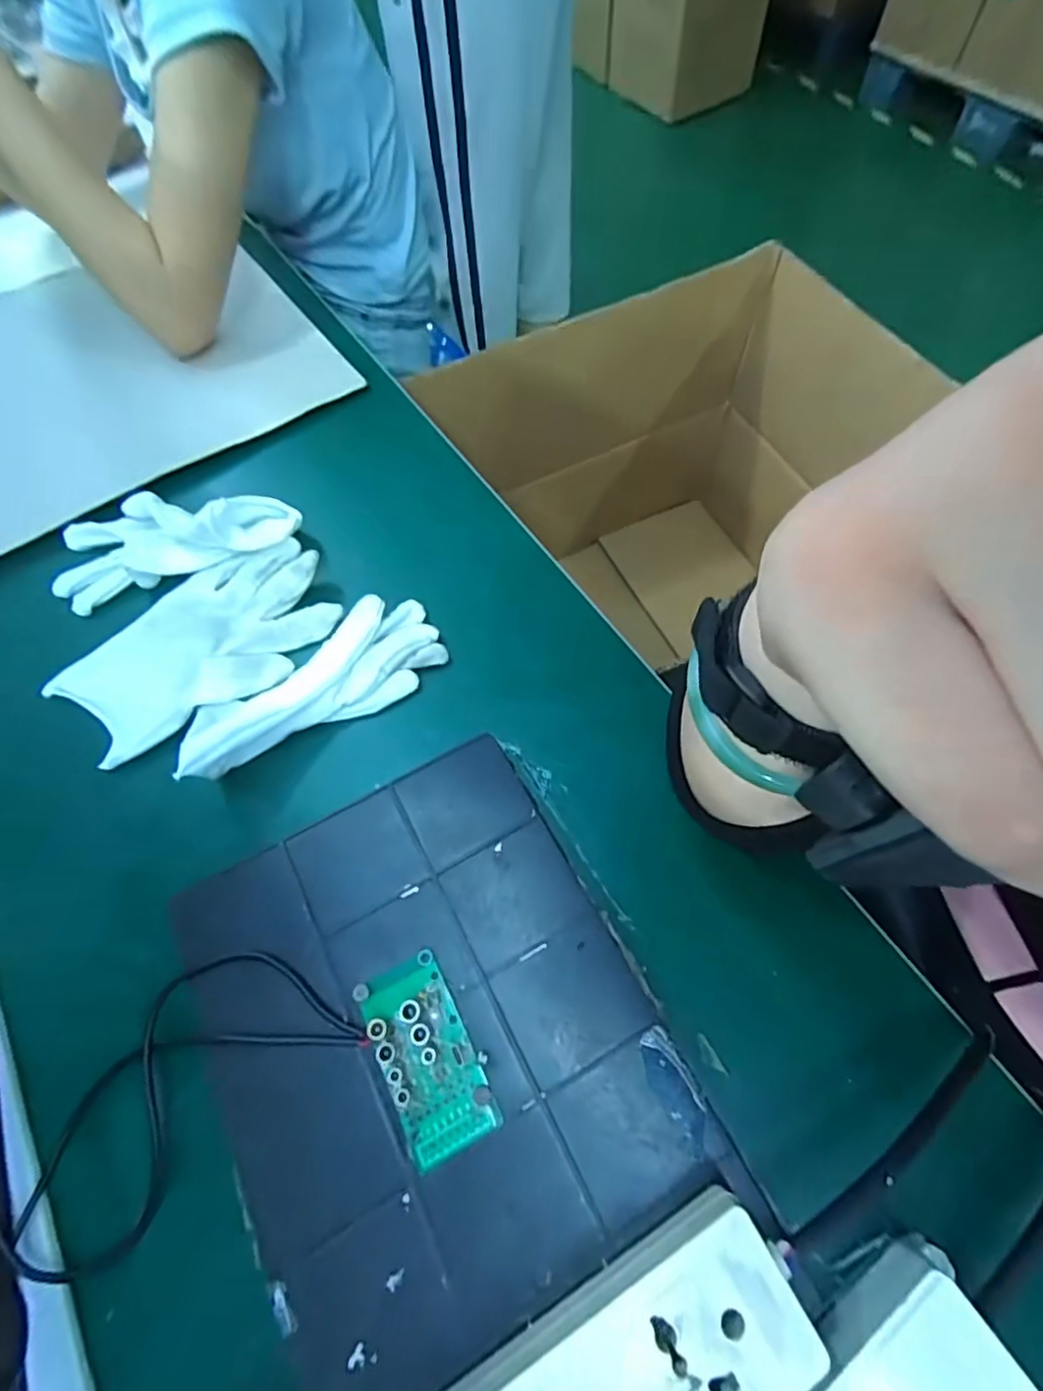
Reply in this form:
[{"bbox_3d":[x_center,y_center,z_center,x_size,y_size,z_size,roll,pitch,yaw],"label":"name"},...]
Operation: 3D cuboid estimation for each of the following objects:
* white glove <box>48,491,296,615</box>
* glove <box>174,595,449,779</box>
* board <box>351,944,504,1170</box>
[{"bbox_3d":[-0.249,-0.113,0.415,0.174,0.041,0.076,-13,62,5],"label":"white glove"},{"bbox_3d":[-0.124,-0.007,0.360,0.162,0.028,0.058,-35,69,-21],"label":"glove"},{"bbox_3d":[-0.043,0.160,0.265,0.039,0.015,0.078,-26,67,-10],"label":"board"}]

